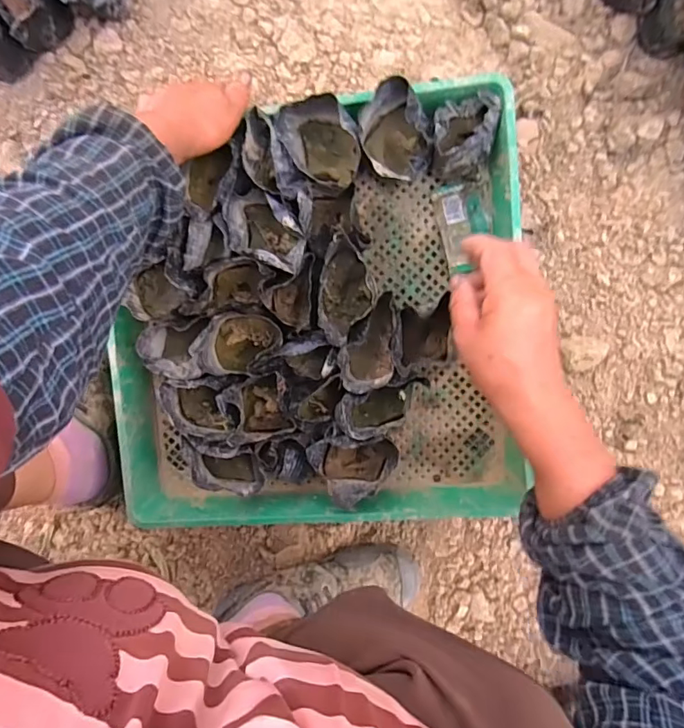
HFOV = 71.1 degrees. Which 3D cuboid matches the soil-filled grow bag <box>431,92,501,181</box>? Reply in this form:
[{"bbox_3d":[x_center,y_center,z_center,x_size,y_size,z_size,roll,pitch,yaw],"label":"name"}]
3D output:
[{"bbox_3d":[0.116,-0.216,0.452,0.058,0.072,0.066,5,96,5],"label":"soil-filled grow bag"}]

